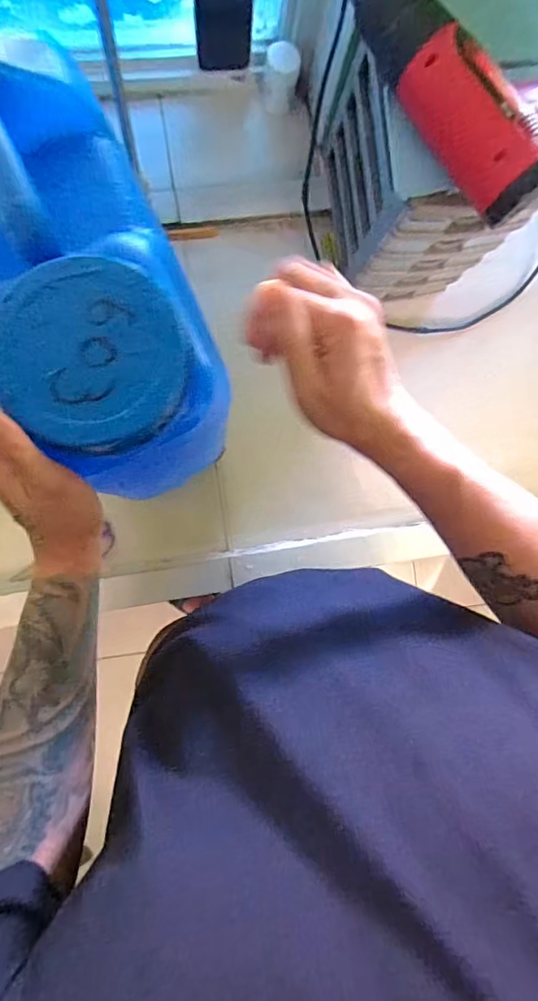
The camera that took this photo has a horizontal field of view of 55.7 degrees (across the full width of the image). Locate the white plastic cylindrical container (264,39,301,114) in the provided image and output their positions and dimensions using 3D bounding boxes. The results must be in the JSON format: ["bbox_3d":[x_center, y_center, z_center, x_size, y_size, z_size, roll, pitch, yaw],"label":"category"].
[{"bbox_3d":[0.018,-0.590,0.717,0.044,0.075,0.042,0,89,-6],"label":"white plastic cylindrical container"}]

